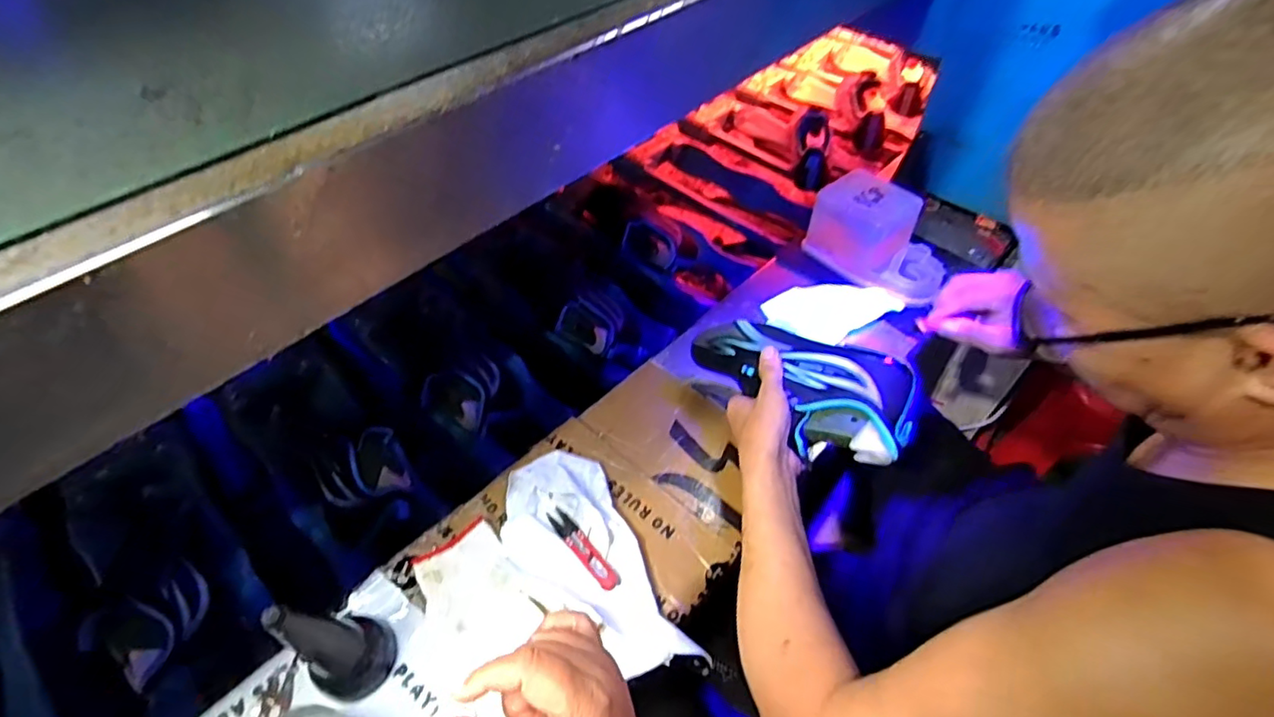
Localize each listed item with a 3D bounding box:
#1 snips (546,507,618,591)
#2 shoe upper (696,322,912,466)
[{"bbox_3d":[-0.055,0.192,0.600,0.024,0.005,0.102,-23,50,-37],"label":"snips"},{"bbox_3d":[0.155,0.027,0.593,0.224,0.070,0.104,20,54,17],"label":"shoe upper"}]

